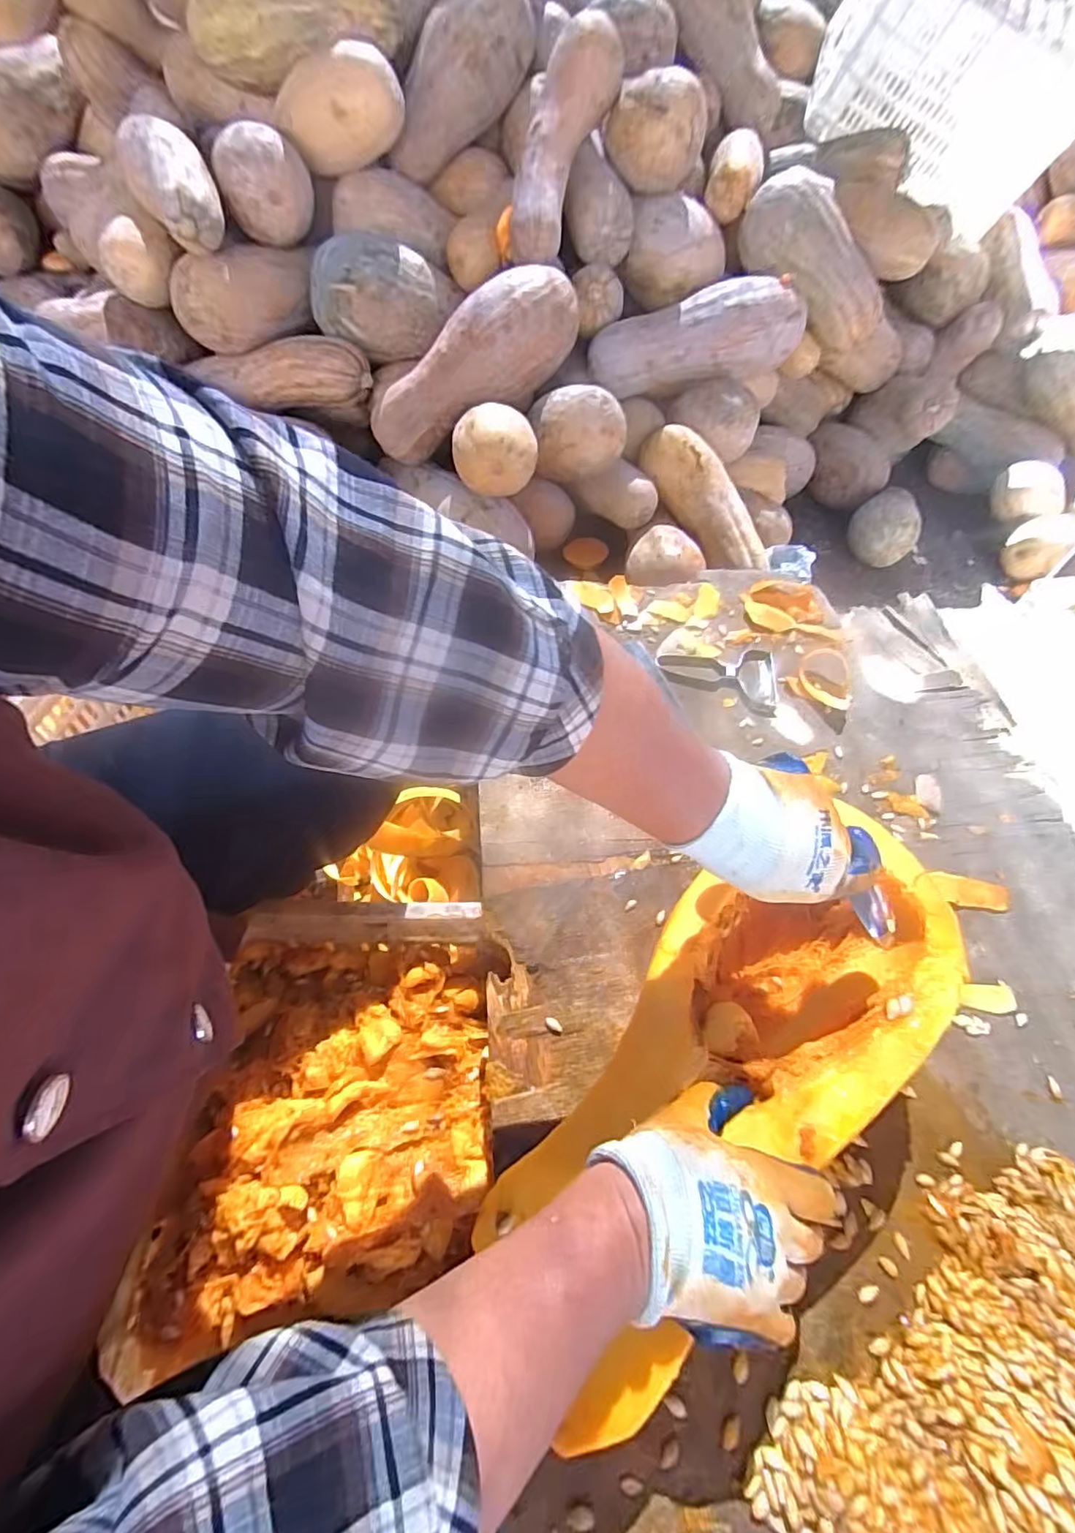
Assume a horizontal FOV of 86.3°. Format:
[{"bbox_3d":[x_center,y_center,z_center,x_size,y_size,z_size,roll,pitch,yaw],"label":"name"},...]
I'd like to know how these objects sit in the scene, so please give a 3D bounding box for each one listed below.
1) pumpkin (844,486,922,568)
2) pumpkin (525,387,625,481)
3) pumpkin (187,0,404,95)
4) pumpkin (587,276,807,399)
[{"bbox_3d":[0.839,-0.584,1.376,0.148,0.141,0.143,32,58,15],"label":"pumpkin"},{"bbox_3d":[0.073,-0.637,1.109,0.182,0.156,0.129,7,55,-2],"label":"pumpkin"},{"bbox_3d":[-0.409,-1.249,0.971,0.346,0.135,0.108,-7,17,-4],"label":"pumpkin"},{"bbox_3d":[0.337,-0.885,1.191,0.446,0.160,0.130,-13,58,-15],"label":"pumpkin"}]

